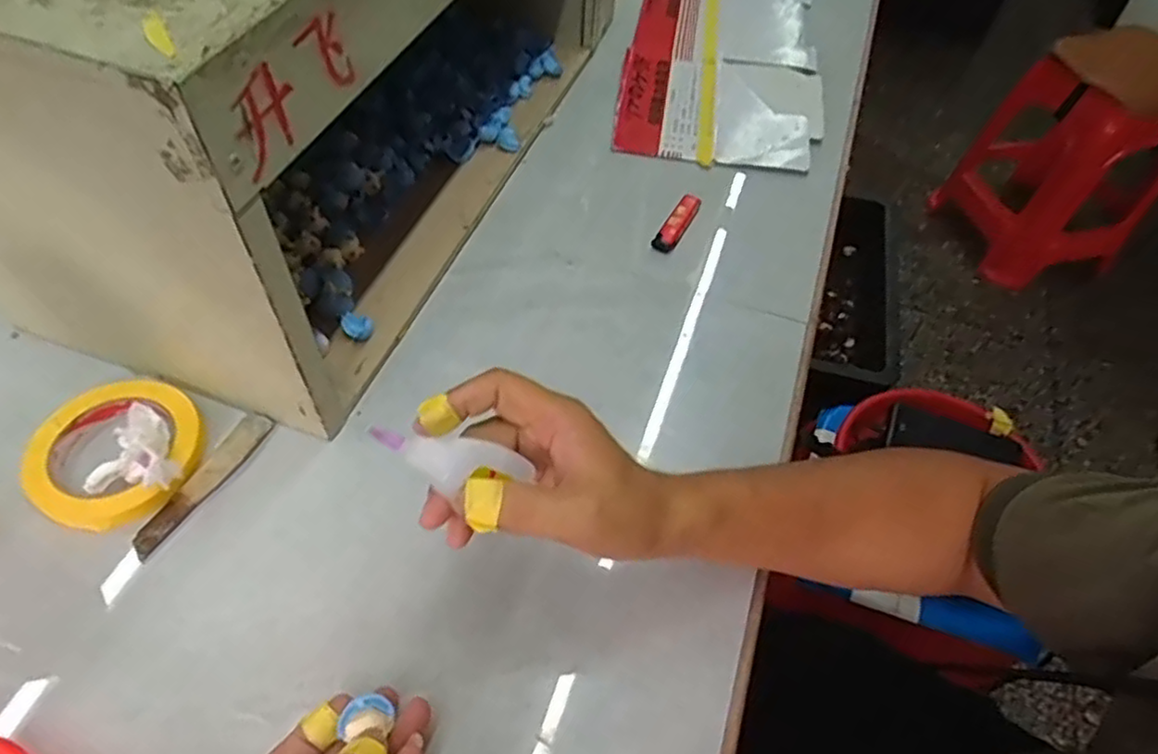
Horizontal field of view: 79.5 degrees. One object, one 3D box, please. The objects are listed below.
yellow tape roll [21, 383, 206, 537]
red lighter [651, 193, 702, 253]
[{"bbox_3d":[-0.323,0.052,0.486,0.110,0.017,0.111,2,53,-3],"label":"yellow tape roll"},{"bbox_3d":[0.094,-0.147,0.661,0.021,0.013,0.075,27,56,15],"label":"red lighter"}]

